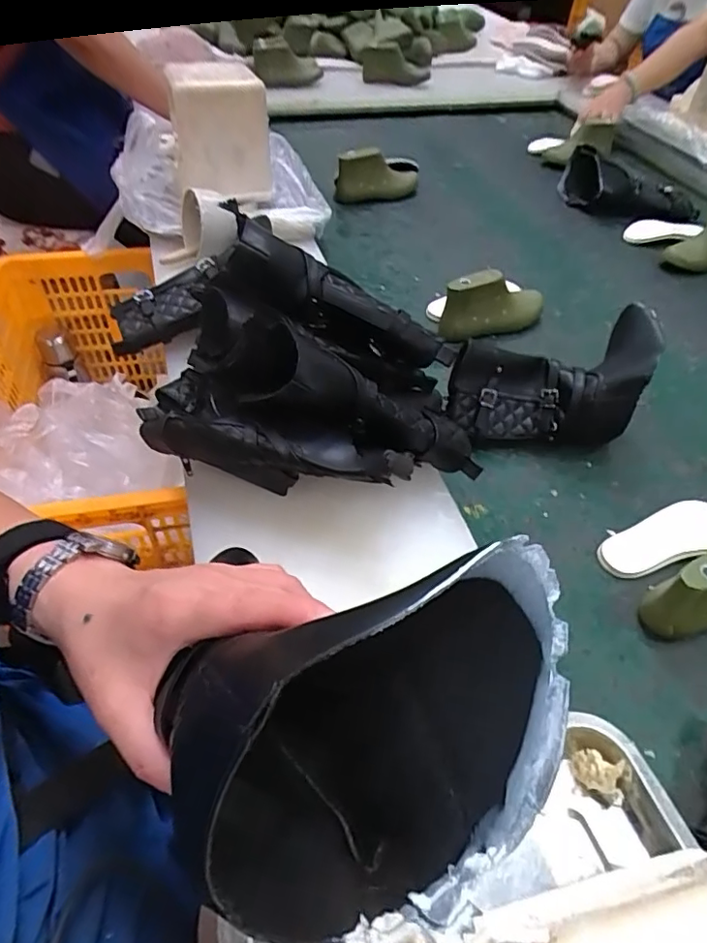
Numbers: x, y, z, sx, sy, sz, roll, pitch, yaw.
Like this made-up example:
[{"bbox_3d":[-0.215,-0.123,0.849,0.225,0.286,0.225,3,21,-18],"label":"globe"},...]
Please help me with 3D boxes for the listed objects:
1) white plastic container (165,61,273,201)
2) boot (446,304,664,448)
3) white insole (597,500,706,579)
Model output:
[{"bbox_3d":[-0.195,-0.506,0.828,0.137,0.157,0.088,2,50,-1],"label":"white plastic container"},{"bbox_3d":[0.219,-0.091,0.620,0.217,0.140,0.101,-11,49,-11],"label":"boot"},{"bbox_3d":[0.328,0.068,0.571,0.167,0.014,0.058,-15,50,-15],"label":"white insole"}]

